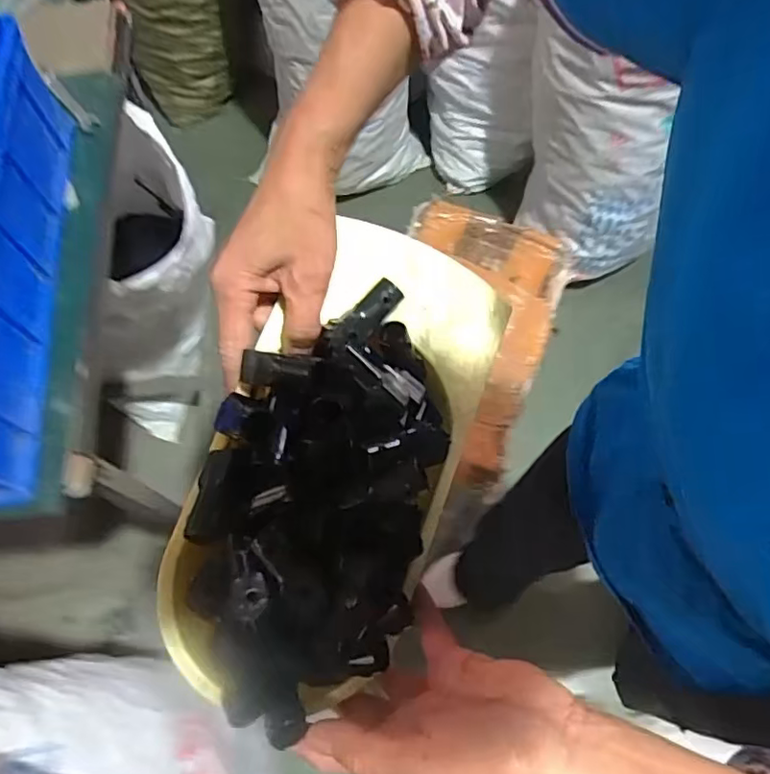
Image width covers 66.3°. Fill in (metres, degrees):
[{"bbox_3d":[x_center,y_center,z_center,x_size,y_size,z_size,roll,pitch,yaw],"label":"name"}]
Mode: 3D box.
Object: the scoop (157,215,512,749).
[{"bbox_3d":[-0.025,0.039,0.347,0.141,0.070,0.291,30,72,-18],"label":"scoop"}]

